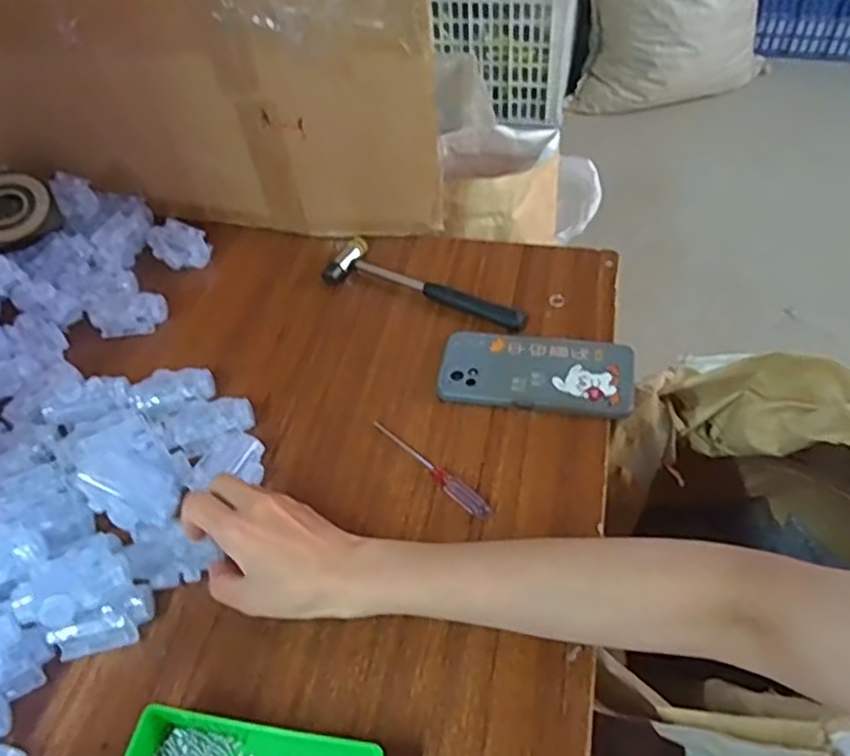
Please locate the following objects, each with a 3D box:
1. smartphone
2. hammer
[{"bbox_3d":[0.096,-0.005,0.600,0.163,0.016,0.077,7,51,11],"label":"smartphone"},{"bbox_3d":[0.001,-0.088,0.674,0.207,0.021,0.059,23,55,22],"label":"hammer"}]

